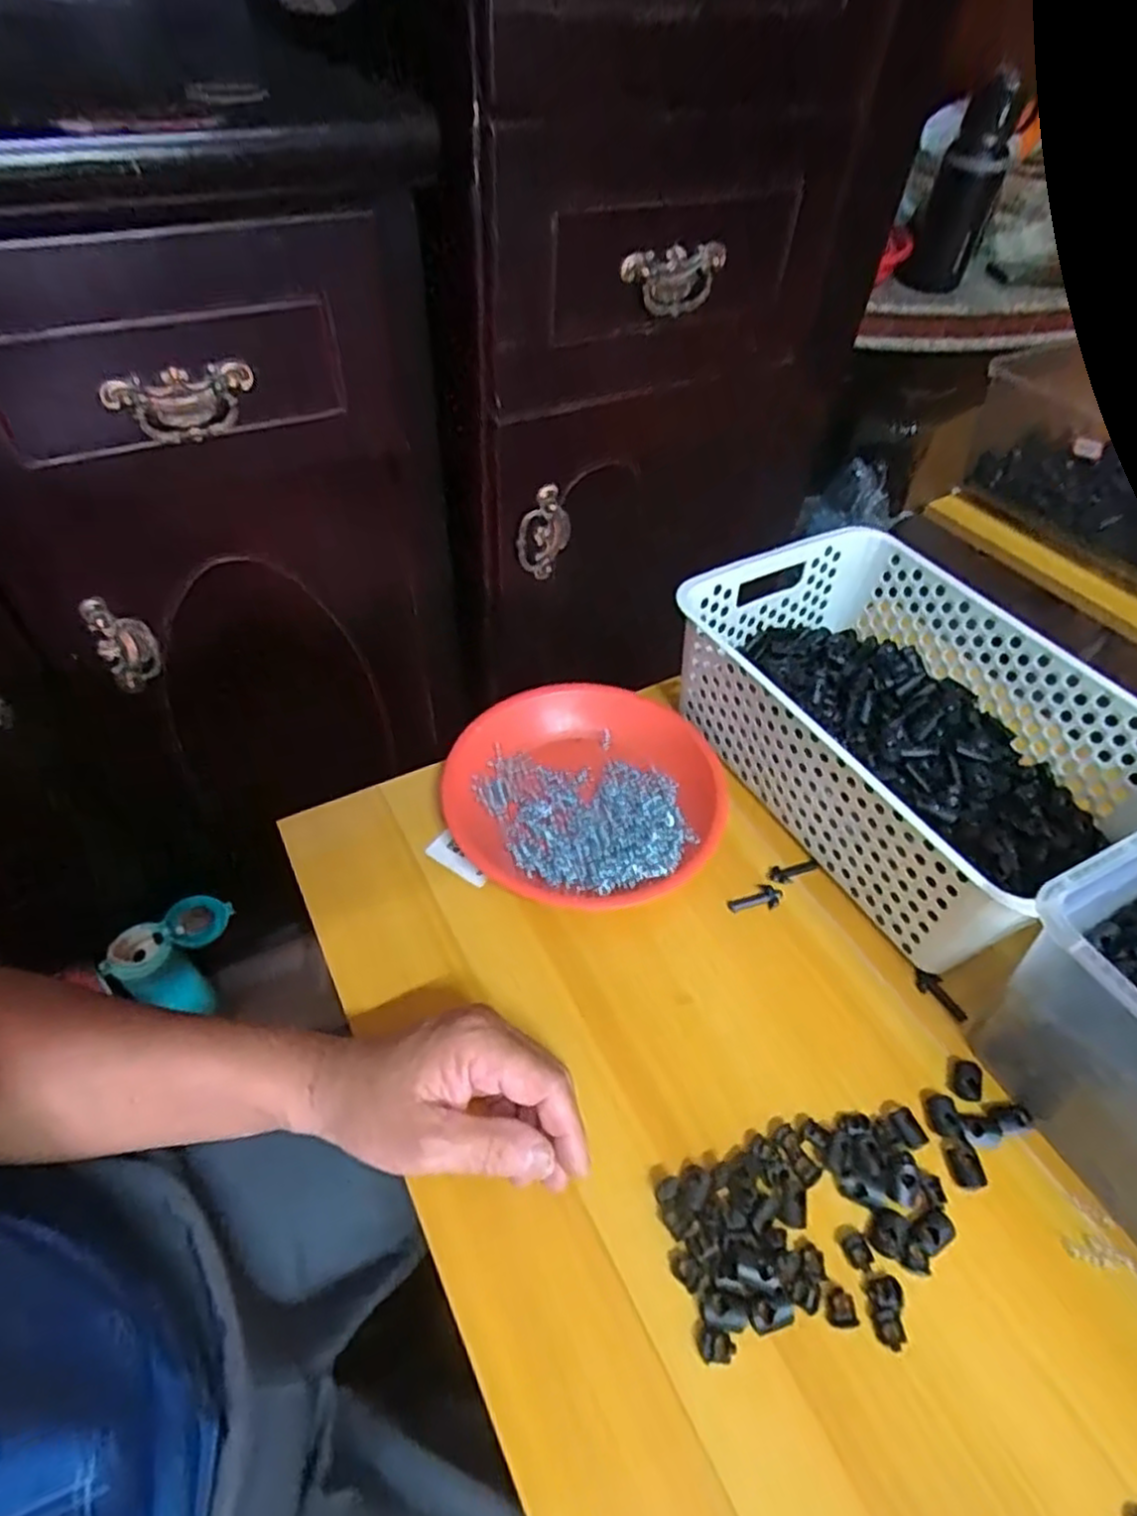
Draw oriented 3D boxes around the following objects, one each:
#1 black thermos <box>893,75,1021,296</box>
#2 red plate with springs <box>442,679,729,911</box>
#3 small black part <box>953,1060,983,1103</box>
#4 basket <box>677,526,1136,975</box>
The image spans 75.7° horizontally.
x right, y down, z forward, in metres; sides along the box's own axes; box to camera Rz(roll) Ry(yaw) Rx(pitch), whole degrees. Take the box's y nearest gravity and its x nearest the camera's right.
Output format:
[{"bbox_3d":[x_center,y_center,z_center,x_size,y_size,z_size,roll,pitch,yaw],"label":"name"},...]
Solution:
[{"bbox_3d":[0.541,-0.772,1.010,0.089,0.233,0.074,23,51,15],"label":"black thermos"},{"bbox_3d":[0.014,0.023,0.522,0.180,0.036,0.187,2,49,-3],"label":"red plate with springs"},{"bbox_3d":[0.228,0.184,0.416,0.015,0.008,0.020,14,50,8],"label":"small black part"},{"bbox_3d":[0.231,-0.025,0.517,0.208,0.099,0.300,-24,55,-23],"label":"basket"}]

